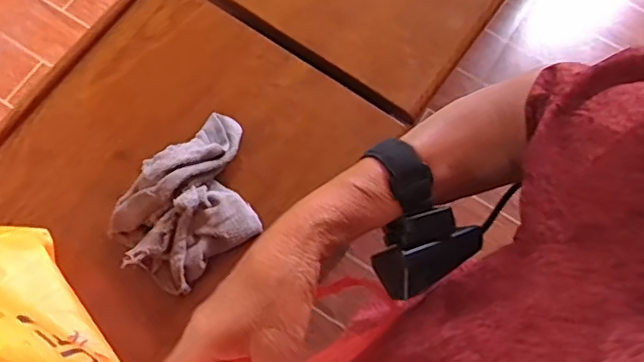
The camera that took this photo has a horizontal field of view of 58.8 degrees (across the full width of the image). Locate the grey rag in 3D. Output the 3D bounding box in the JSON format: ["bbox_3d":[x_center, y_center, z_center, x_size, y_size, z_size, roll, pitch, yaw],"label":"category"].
[{"bbox_3d":[-0.135,0.020,0.608,0.174,0.049,0.127,-42,76,-13],"label":"grey rag"}]

